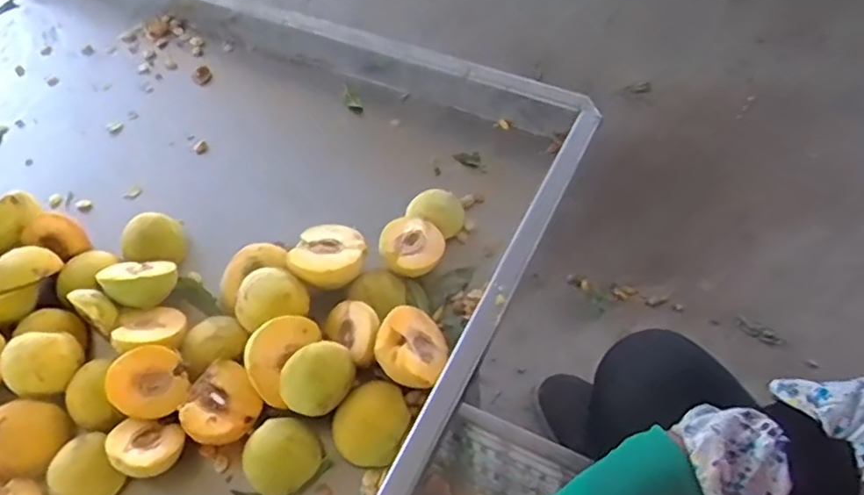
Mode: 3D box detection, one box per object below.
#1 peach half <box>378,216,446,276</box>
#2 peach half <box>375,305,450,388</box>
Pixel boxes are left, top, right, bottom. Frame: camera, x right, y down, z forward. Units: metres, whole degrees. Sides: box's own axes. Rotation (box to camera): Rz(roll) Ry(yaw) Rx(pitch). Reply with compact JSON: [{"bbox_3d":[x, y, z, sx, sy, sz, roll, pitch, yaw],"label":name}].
[{"bbox_3d":[-0.018,0.000,0.632,0.058,0.034,0.063,-7,55,0],"label":"peach half"},{"bbox_3d":[-0.017,0.086,0.559,0.058,0.048,0.068,-10,55,-2],"label":"peach half"}]

